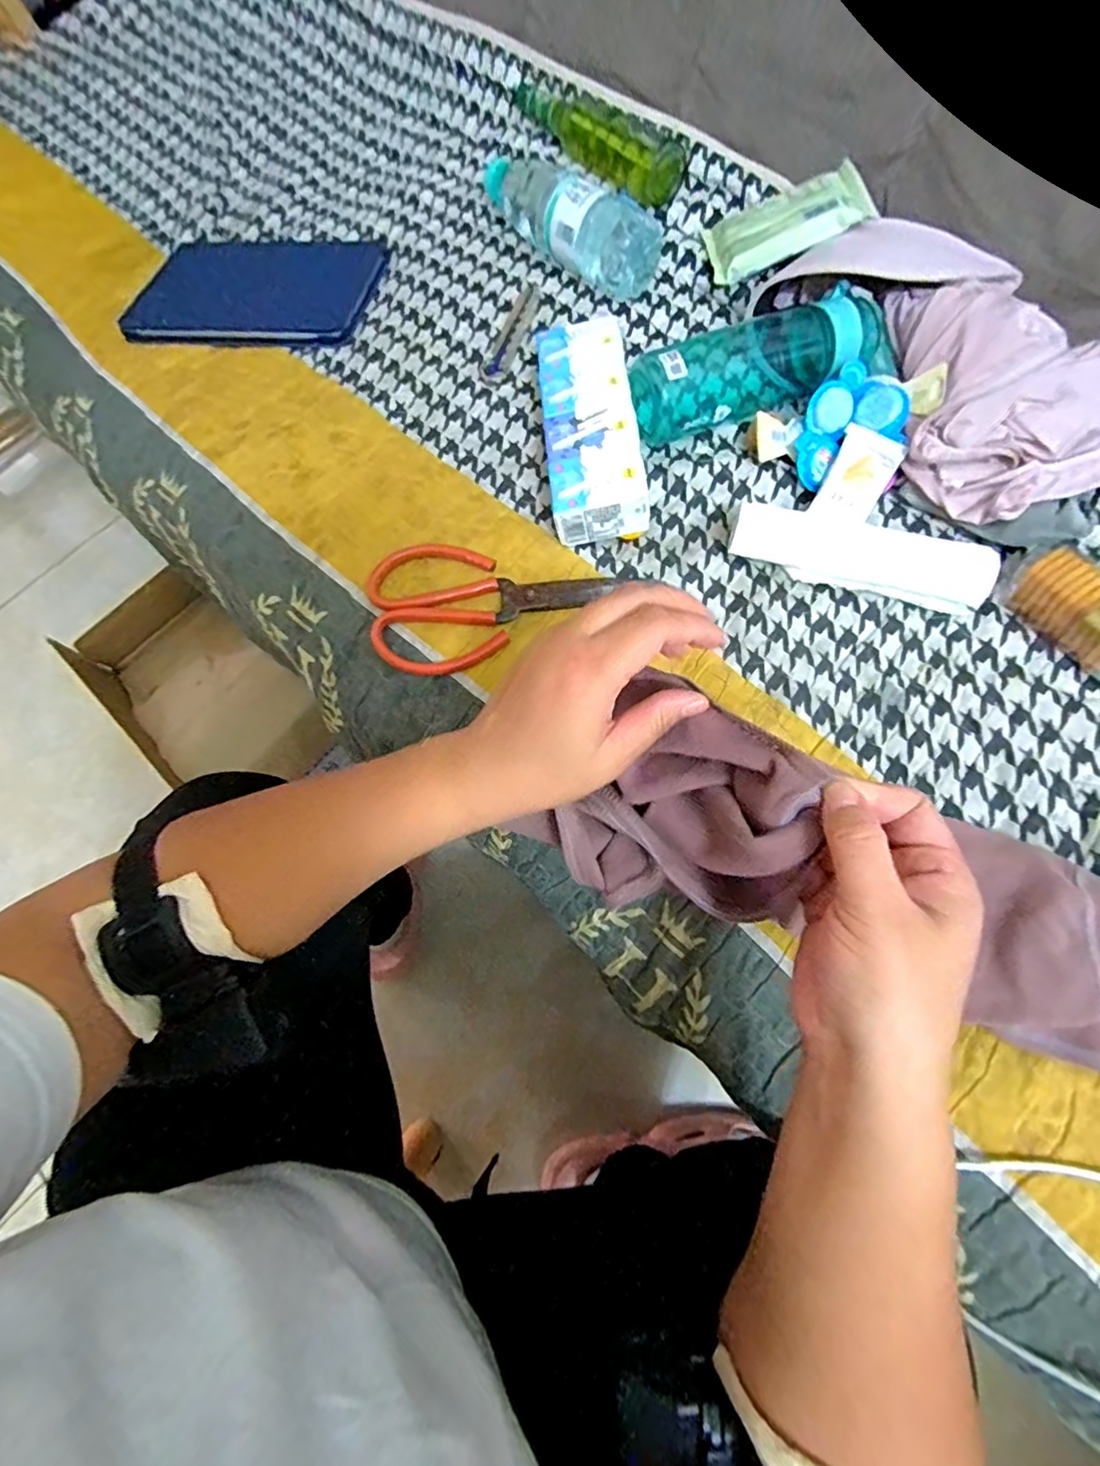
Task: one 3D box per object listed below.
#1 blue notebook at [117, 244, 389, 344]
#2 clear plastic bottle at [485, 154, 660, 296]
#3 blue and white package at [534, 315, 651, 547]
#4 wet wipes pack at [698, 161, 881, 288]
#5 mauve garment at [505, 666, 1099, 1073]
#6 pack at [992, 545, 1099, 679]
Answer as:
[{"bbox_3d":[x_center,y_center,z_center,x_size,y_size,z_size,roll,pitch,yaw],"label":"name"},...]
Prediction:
[{"bbox_3d":[-0.307,-0.472,0.594,0.254,0.012,0.177,8,72,7],"label":"blue notebook"},{"bbox_3d":[0.006,-0.511,0.552,0.072,0.062,0.233,-43,74,-11],"label":"clear plastic bottle"},{"bbox_3d":[0.032,-0.259,0.470,0.074,0.043,0.209,-5,71,2],"label":"blue and white package"},{"bbox_3d":[0.212,-0.465,0.511,0.132,0.018,0.089,-13,66,20],"label":"wet wipes pack"},{"bbox_3d":[0.188,0.076,0.293,0.349,0.122,0.116,23,71,0],"label":"mauve garment"},{"bbox_3d":[0.392,-0.086,0.407,0.055,0.042,0.129,-35,72,-8],"label":"pack"}]

